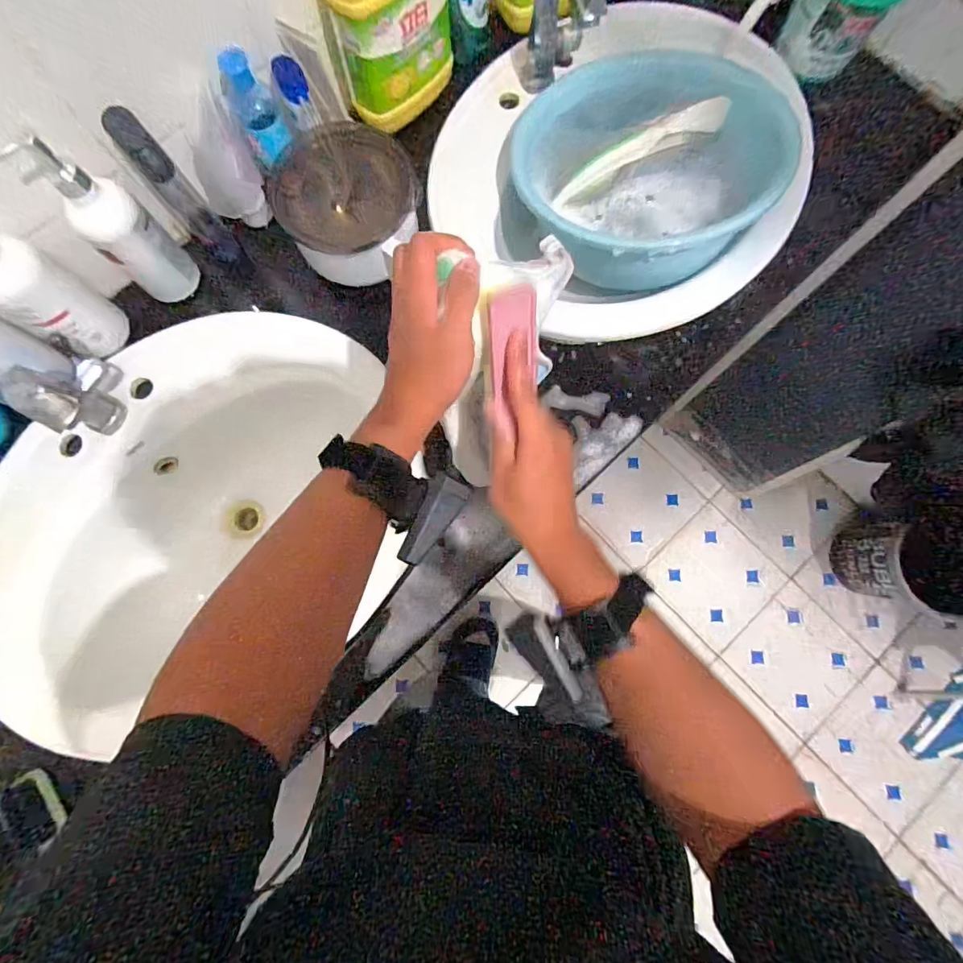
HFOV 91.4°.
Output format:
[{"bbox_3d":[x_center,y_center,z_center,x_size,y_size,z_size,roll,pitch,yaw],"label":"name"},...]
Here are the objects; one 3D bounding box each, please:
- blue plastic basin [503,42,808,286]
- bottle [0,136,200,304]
[{"bbox_3d":[0.212,-0.385,0.597,0.314,0.101,0.267,-38,82,-7],"label":"blue plastic basin"},{"bbox_3d":[-0.404,-0.287,0.504,0.071,0.175,0.088,-39,82,-7],"label":"bottle"}]

